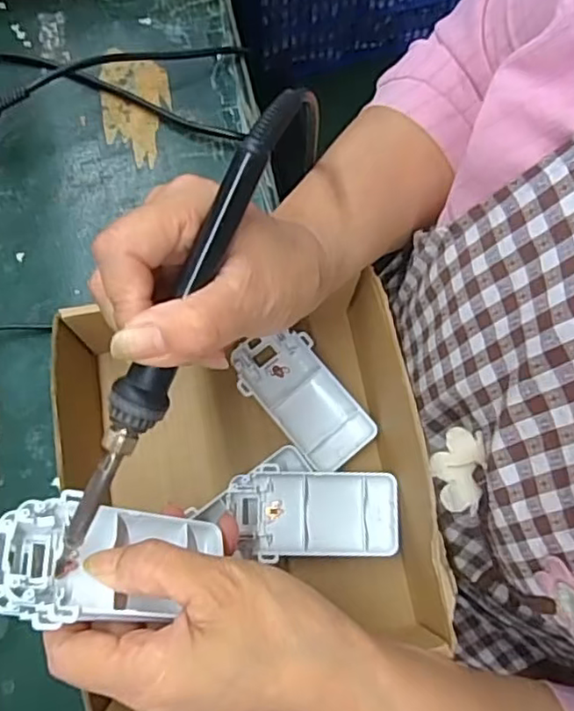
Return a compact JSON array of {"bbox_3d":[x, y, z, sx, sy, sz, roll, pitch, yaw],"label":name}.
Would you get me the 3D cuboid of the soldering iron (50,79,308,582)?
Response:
[{"bbox_3d":[-0.045,-0.008,0.249,0.019,0.020,0.214,26,93,7],"label":"soldering iron"}]

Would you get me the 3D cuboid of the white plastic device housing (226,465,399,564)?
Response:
[{"bbox_3d":[0.015,0.088,0.352,0.093,0.014,0.048,-4,74,2],"label":"white plastic device housing"}]

